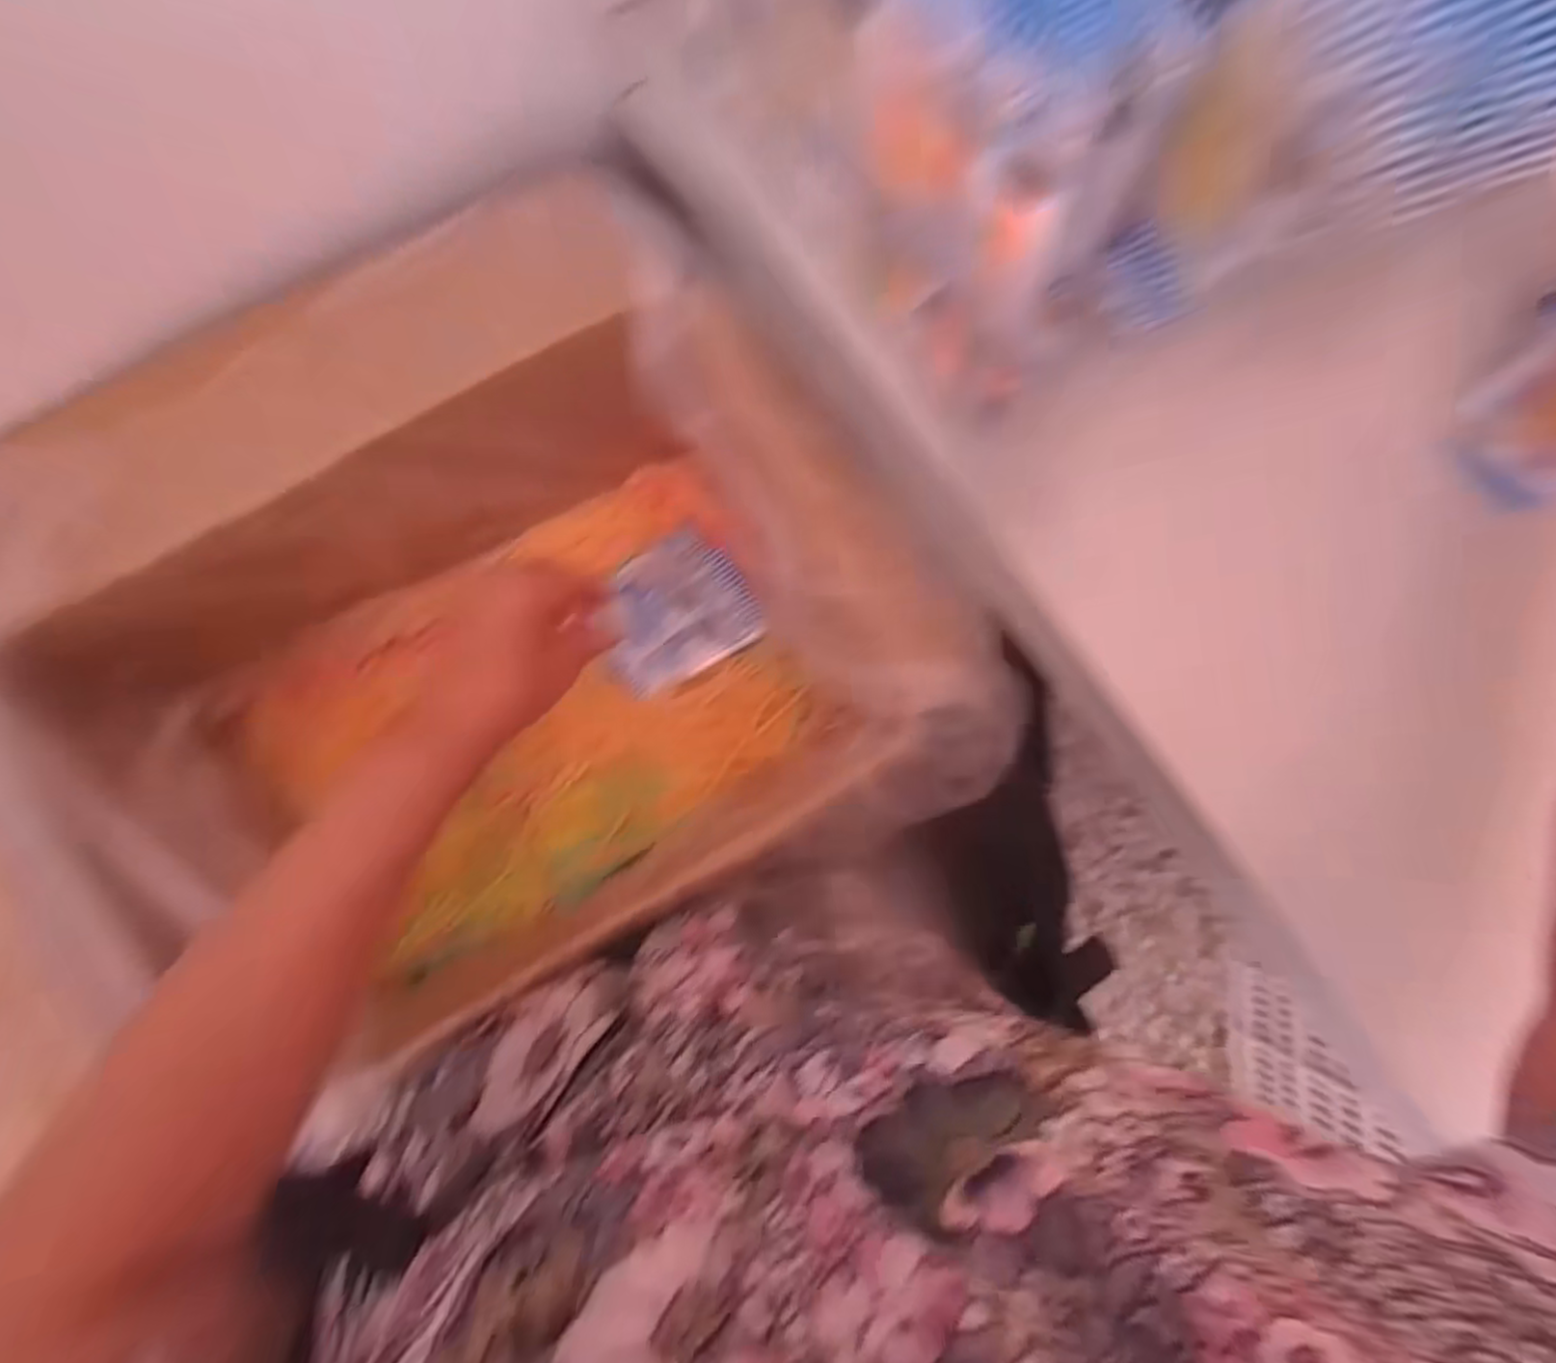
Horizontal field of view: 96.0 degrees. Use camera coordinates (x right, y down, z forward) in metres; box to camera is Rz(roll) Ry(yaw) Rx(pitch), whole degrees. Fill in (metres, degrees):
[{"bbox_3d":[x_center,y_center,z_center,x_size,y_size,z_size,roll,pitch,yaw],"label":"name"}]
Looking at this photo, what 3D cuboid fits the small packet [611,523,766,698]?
[{"bbox_3d":[-0.077,-0.049,0.510,0.110,0.010,0.092,-32,96,5],"label":"small packet"}]

